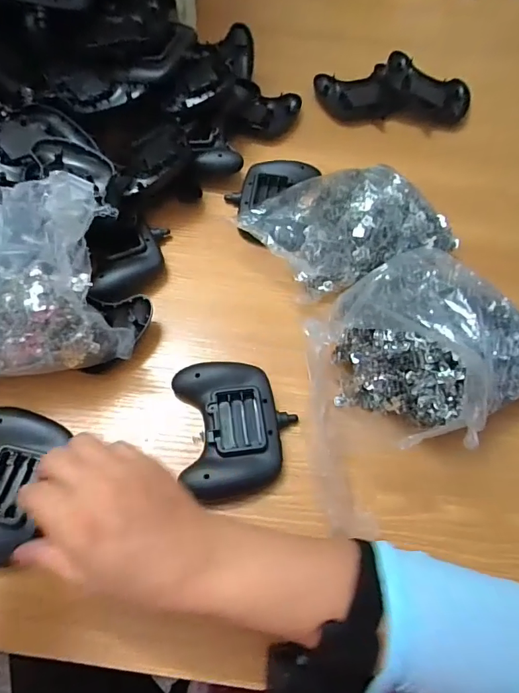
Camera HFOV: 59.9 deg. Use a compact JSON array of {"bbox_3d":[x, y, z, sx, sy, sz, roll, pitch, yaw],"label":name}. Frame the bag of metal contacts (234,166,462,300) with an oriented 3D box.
[{"bbox_3d":[0.091,-0.125,0.475,0.200,0.063,0.128,-24,67,-13],"label":"bag of metal contacts"}]

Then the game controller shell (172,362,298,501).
[{"bbox_3d":[-0.021,0.069,0.394,0.095,0.027,0.115,-7,64,-6],"label":"game controller shell"}]

